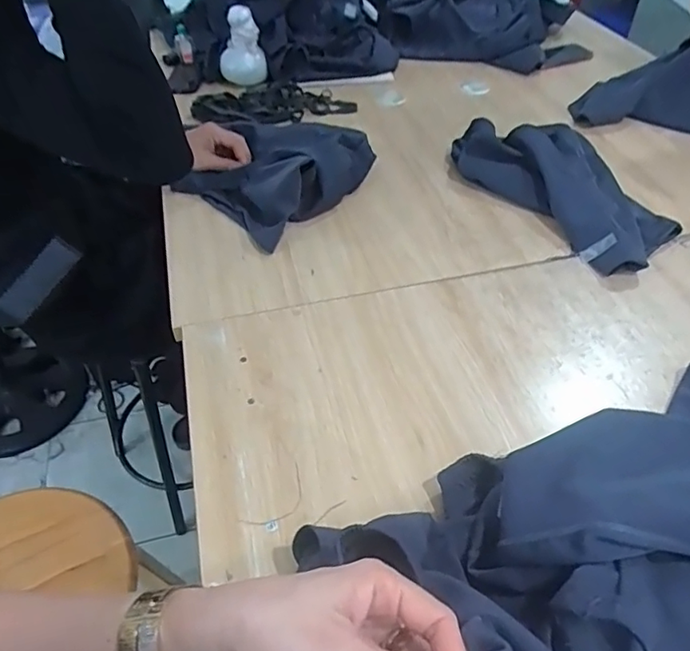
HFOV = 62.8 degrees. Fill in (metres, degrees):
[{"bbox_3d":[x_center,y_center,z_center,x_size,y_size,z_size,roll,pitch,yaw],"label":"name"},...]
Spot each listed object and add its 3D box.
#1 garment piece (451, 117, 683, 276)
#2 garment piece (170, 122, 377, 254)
[{"bbox_3d":[0.366,-0.238,0.940,0.219,0.061,0.382,-28,51,-24],"label":"garment piece"},{"bbox_3d":[-0.115,-0.288,0.973,0.257,0.099,0.297,26,52,25],"label":"garment piece"}]

